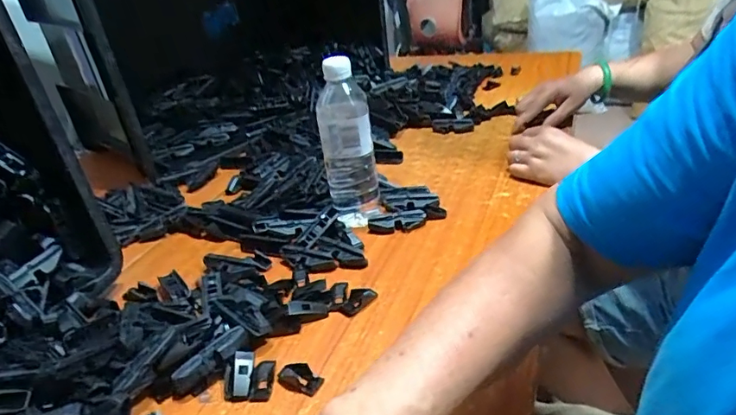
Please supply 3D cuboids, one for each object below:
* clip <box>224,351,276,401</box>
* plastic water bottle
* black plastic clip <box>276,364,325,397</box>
[{"bbox_3d":[-0.107,0.146,0.435,0.043,0.020,0.040,-5,30,5],"label":"clip"},{"bbox_3d":[-0.022,-0.078,0.607,0.068,0.194,0.067,2,31,16],"label":"plastic water bottle"},{"bbox_3d":[-0.060,0.149,0.431,0.041,0.005,0.025,17,38,35],"label":"black plastic clip"}]

